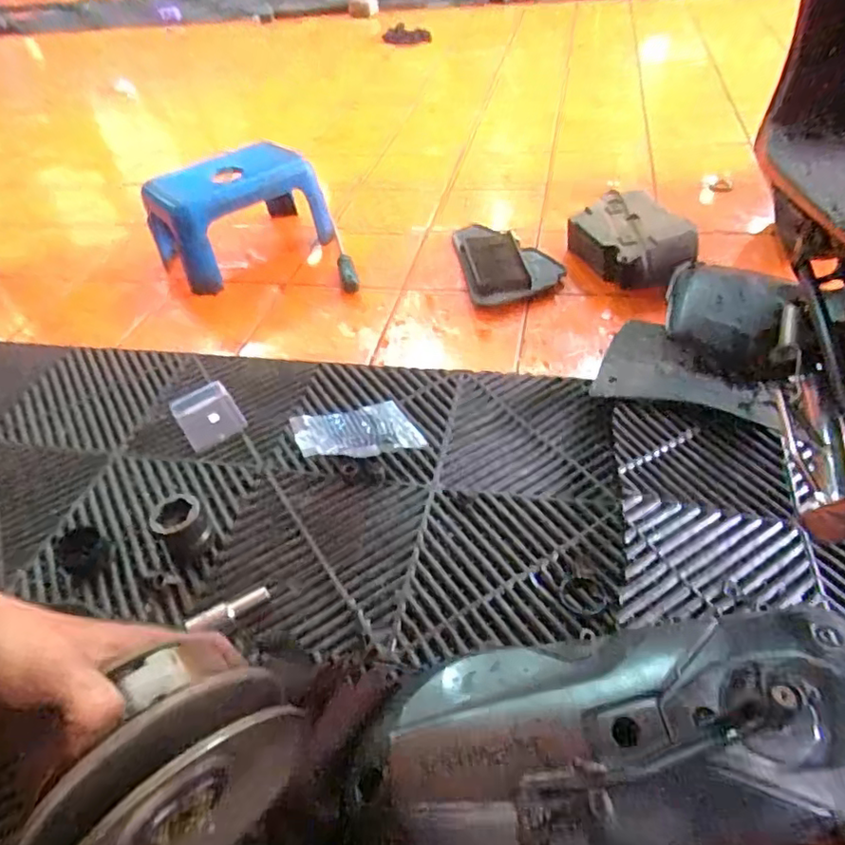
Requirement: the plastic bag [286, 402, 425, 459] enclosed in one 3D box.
[{"bbox_3d":[-0.079,0.008,0.700,0.138,0.037,0.104,-17,43,-12],"label":"plastic bag"}]

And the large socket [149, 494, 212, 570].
[{"bbox_3d":[-0.245,0.104,0.612,0.051,0.054,0.055,20,48,27],"label":"large socket"}]

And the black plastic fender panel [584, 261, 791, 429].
[{"bbox_3d":[0.346,-0.107,0.748,0.192,0.065,0.246,17,47,24],"label":"black plastic fender panel"}]

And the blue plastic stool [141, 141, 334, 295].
[{"bbox_3d":[-0.321,-0.360,1.052,0.265,0.172,0.178,-36,51,-27],"label":"blue plastic stool"}]

